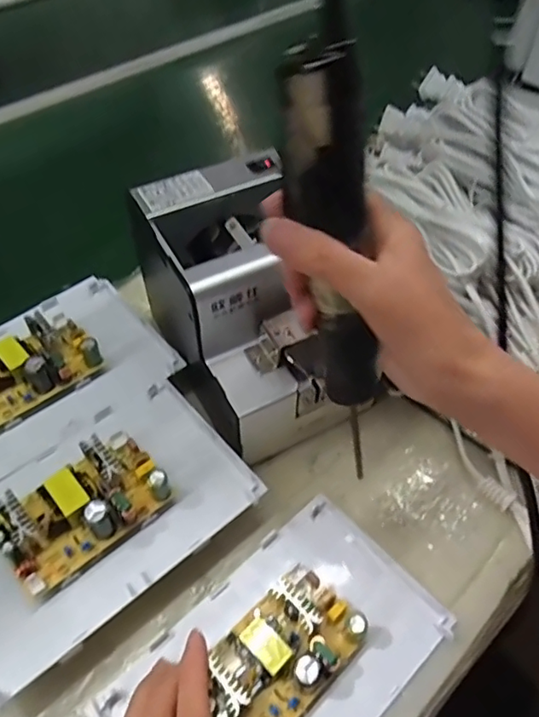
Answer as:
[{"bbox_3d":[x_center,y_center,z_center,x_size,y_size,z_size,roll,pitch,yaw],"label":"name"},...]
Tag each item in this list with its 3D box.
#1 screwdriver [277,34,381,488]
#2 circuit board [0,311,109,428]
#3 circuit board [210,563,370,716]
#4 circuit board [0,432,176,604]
[{"bbox_3d":[0.043,-0.030,0.328,0.038,0.280,0.044,-34,41,-24],"label":"screwdriver"},{"bbox_3d":[-0.178,0.004,0.406,0.097,0.031,0.056,-37,59,-26],"label":"circuit board"},{"bbox_3d":[0.006,0.170,0.324,0.097,0.029,0.059,-36,60,-25],"label":"circuit board"},{"bbox_3d":[-0.114,0.089,0.340,0.097,0.035,0.057,-35,59,-25],"label":"circuit board"}]

